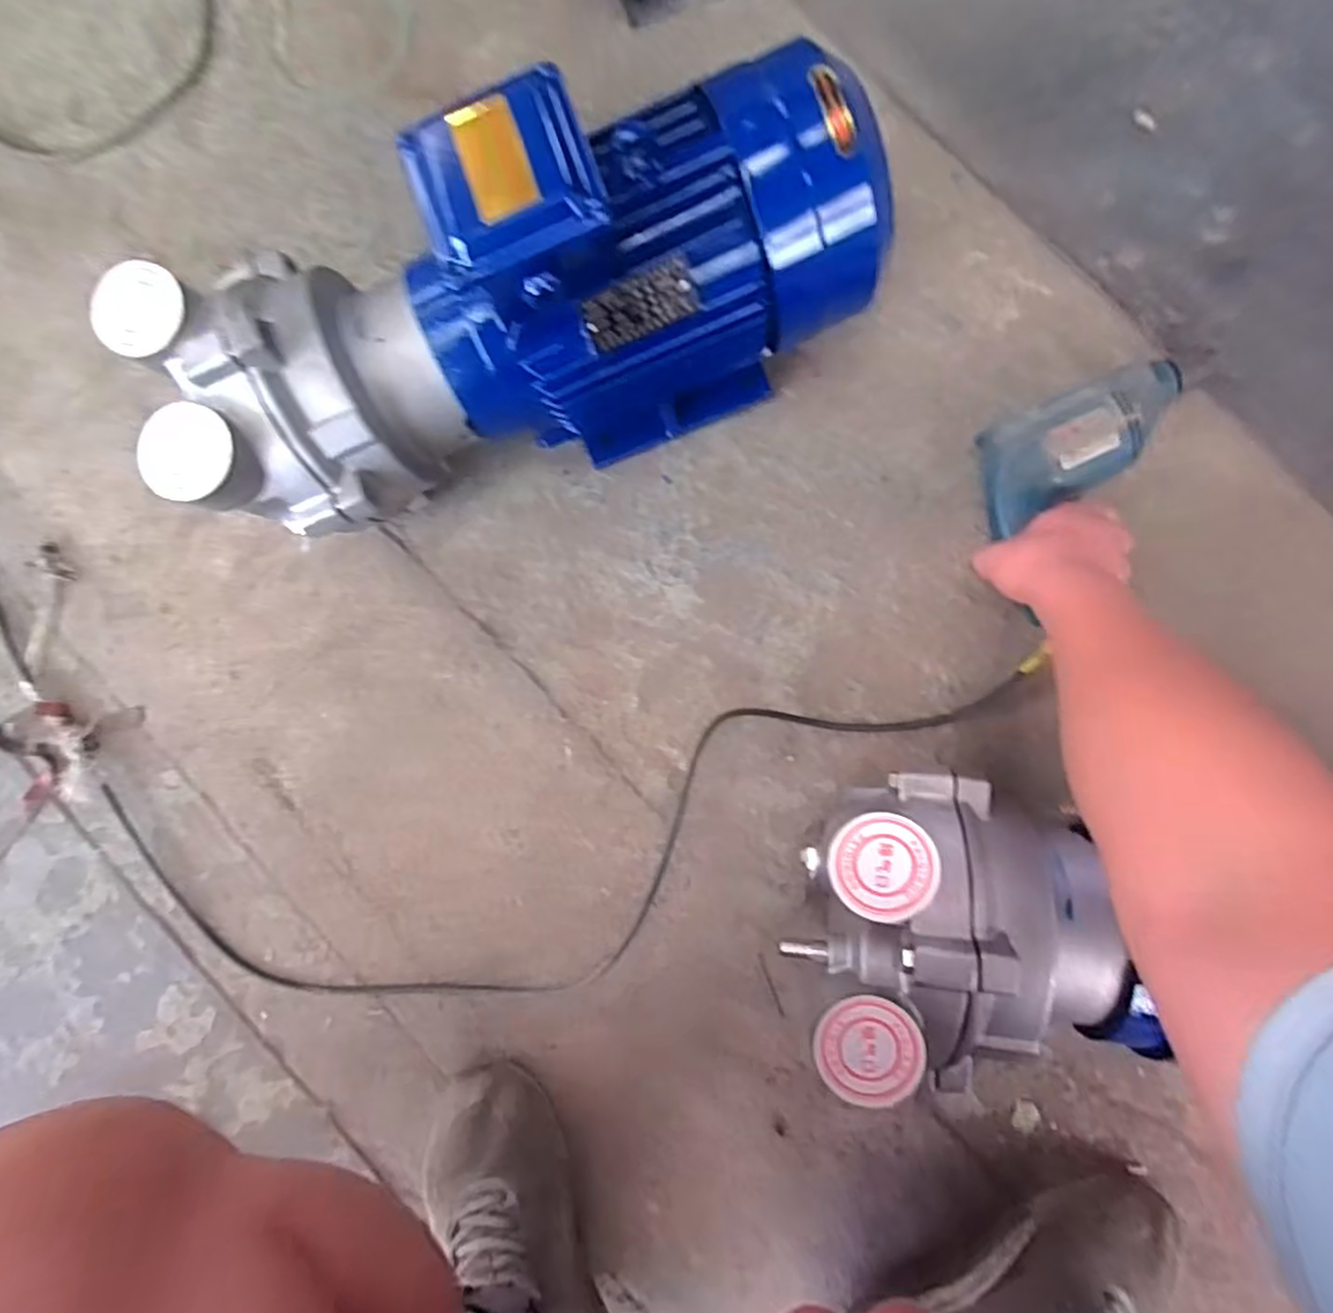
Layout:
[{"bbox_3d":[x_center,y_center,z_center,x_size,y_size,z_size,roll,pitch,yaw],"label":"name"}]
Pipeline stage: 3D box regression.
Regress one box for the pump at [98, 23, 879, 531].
[{"bbox_3d":[-0.118,-0.271,0.543,0.533,0.266,0.202,-21,86,1],"label":"pump"}]

